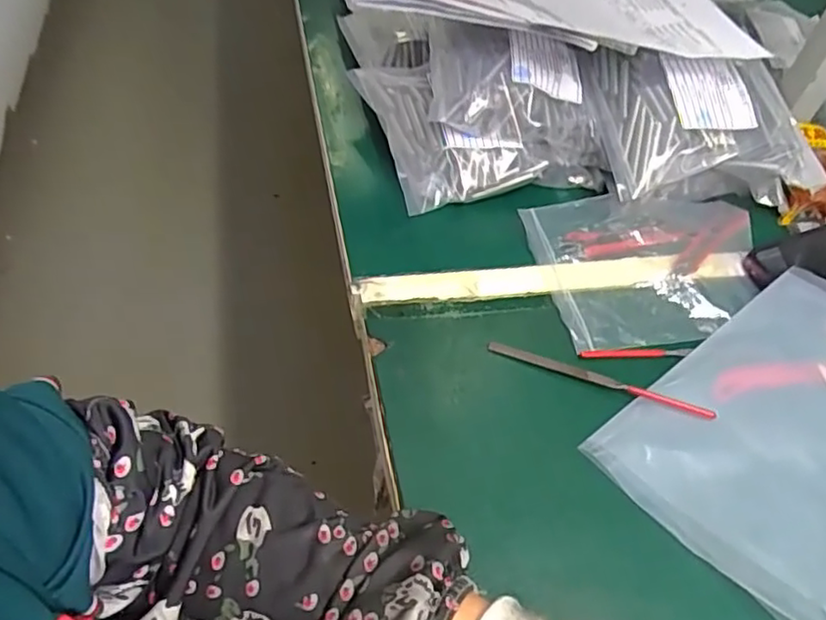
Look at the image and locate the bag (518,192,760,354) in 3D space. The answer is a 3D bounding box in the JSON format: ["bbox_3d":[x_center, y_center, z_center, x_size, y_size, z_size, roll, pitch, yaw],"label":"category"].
[{"bbox_3d":[0.204,-0.040,0.521,0.203,0.014,0.146,-7,49,-12],"label":"bag"}]

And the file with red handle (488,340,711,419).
[{"bbox_3d":[0.128,0.047,0.442,0.154,0.005,0.010,18,49,10],"label":"file with red handle"}]

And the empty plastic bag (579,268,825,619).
[{"bbox_3d":[0.272,0.076,0.416,0.271,0.028,0.194,-27,56,-26],"label":"empty plastic bag"}]

